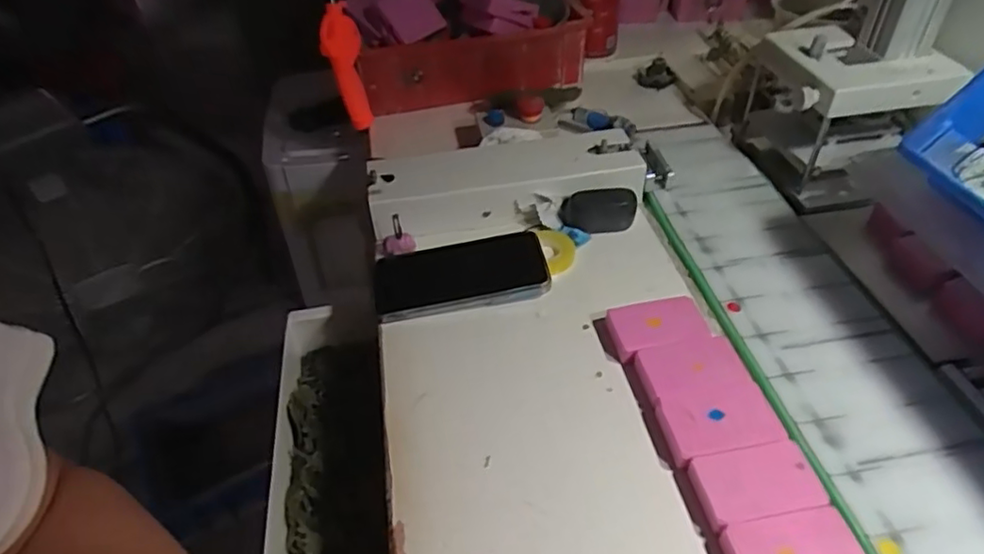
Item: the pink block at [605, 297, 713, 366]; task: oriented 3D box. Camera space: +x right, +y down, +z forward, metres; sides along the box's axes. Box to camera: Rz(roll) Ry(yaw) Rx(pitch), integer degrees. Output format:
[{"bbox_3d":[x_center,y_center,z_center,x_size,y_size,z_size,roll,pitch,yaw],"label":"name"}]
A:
[{"bbox_3d":[0.123,0.040,0.466,0.069,0.021,0.046,-10,43,-6],"label":"pink block"}]

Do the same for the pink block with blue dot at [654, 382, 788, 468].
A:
[{"bbox_3d":[0.147,0.096,0.403,0.071,0.016,0.046,-10,43,-5],"label":"pink block with blue dot"}]

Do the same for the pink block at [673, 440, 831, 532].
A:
[{"bbox_3d":[0.155,0.127,0.373,0.074,0.017,0.044,-10,43,-6],"label":"pink block"}]

